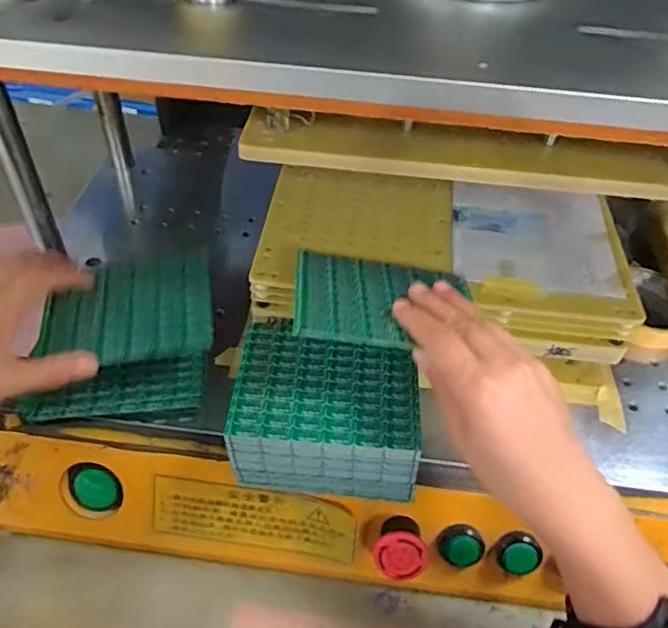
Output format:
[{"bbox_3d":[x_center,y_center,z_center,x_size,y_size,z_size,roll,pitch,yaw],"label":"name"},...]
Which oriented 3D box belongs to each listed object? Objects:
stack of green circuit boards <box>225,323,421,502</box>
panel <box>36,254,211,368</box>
[{"bbox_3d":[-0.005,0.070,0.437,0.126,0.060,0.098,4,47,1],"label":"stack of green circuit boards"},{"bbox_3d":[-0.154,-0.005,0.456,0.120,0.011,0.096,-6,48,-9],"label":"panel"}]

